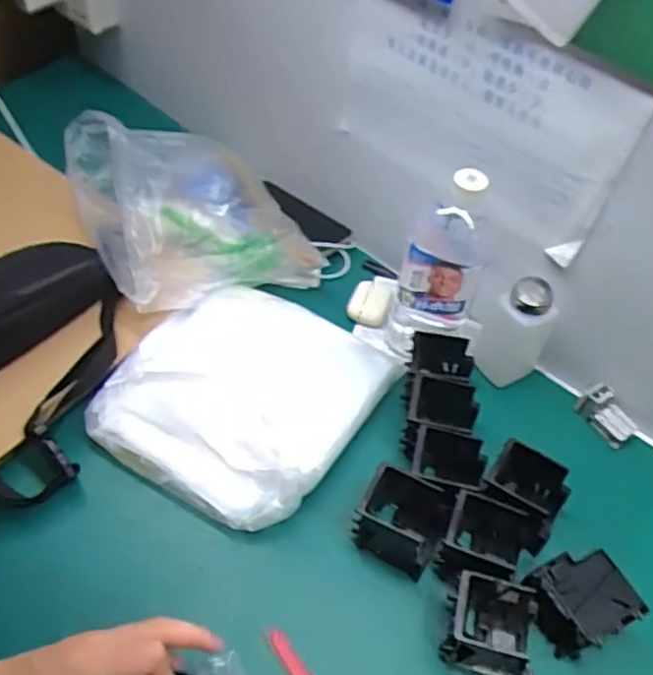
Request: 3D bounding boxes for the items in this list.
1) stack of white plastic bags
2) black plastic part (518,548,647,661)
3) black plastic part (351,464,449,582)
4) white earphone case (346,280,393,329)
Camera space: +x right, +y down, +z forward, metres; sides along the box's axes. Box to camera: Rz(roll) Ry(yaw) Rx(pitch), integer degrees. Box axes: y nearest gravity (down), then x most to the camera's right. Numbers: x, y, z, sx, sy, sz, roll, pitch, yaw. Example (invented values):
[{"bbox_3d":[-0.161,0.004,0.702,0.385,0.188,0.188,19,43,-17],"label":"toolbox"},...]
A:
[{"bbox_3d":[-0.079,0.046,0.681,0.227,0.078,0.241,27,55,15],"label":"stack of white plastic bags"},{"bbox_3d":[0.208,0.224,0.579,0.073,0.062,0.069,-22,57,-21],"label":"black plastic part"},{"bbox_3d":[0.066,0.164,0.611,0.078,0.070,0.064,26,55,15],"label":"black plastic part"},{"bbox_3d":[0.050,-0.041,0.796,0.048,0.017,0.059,15,53,6],"label":"white earphone case"}]

